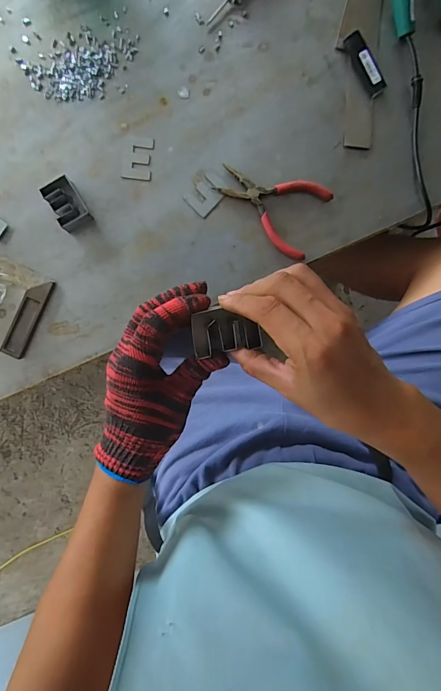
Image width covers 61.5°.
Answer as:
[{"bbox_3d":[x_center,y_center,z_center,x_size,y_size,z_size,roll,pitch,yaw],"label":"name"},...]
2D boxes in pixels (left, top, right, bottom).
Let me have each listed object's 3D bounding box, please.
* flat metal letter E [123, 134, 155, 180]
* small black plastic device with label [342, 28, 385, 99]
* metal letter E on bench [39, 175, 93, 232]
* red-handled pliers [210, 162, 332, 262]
[{"bbox_3d":[-0.108,-0.245,0.482,0.039,0.004,0.054,6,93,-4],"label":"flat metal letter E"},{"bbox_3d":[0.190,-0.368,0.486,0.023,0.015,0.080,-29,95,-1],"label":"small black plastic device with label"},{"bbox_3d":[-0.194,-0.179,0.469,0.038,0.027,0.053,-29,95,-1],"label":"metal letter E on bench"},{"bbox_3d":[0.065,-0.189,0.491,0.143,0.012,0.097,27,92,-5],"label":"red-handled pliers"}]

